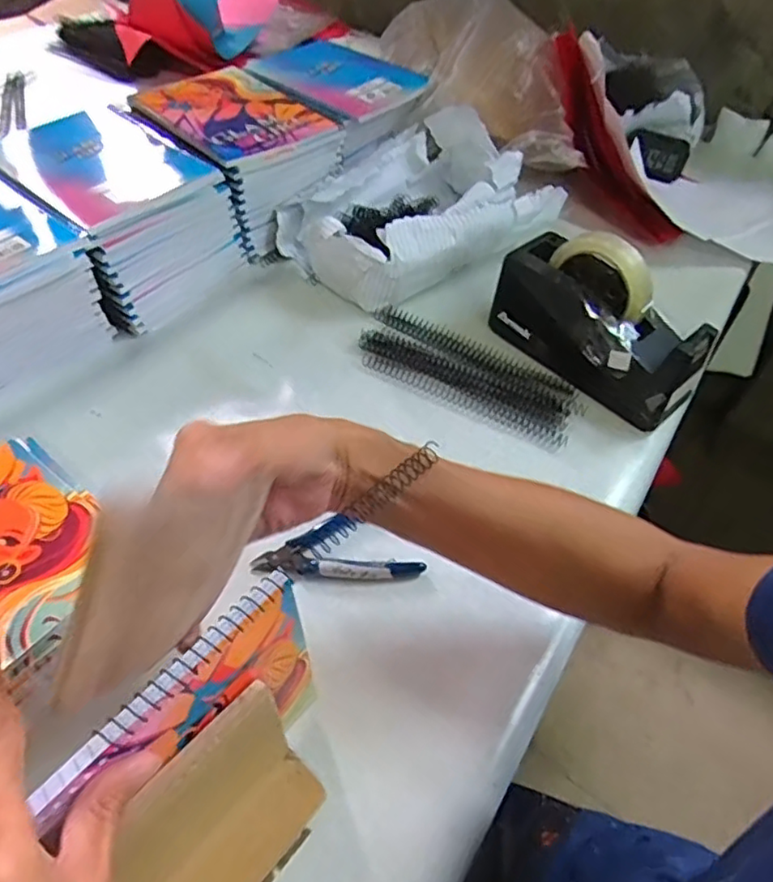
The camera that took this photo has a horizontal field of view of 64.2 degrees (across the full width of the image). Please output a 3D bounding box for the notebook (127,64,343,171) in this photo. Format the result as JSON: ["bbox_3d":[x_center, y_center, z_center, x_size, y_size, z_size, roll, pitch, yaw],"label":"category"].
[{"bbox_3d":[-0.174,-0.369,0.688,0.205,0.015,0.170,36,55,24],"label":"notebook"}]

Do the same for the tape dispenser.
[{"bbox_3d":[0.200,-0.116,0.572,0.196,0.117,0.071,39,56,25],"label":"tape dispenser"}]

